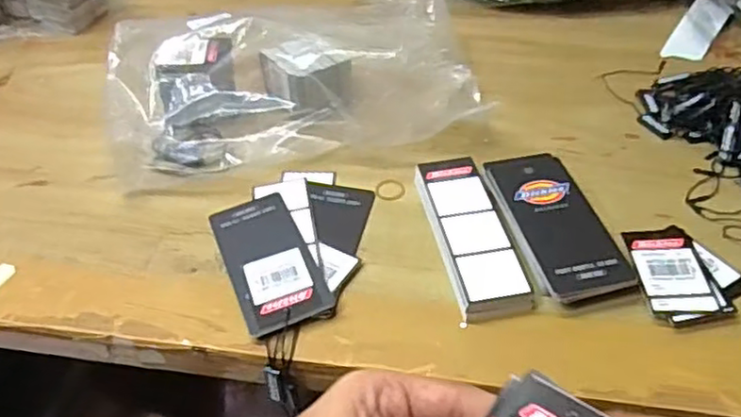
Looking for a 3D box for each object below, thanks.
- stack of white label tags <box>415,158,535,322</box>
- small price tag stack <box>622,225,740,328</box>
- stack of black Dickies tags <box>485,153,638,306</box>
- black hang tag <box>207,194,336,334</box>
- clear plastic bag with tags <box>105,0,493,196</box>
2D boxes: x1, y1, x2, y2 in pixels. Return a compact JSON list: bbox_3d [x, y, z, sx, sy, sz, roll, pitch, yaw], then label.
[{"bbox_3d":[0.058,0.013,0.398,0.042,0.014,0.122,-10,46,-6],"label":"stack of white label tags"},{"bbox_3d":[0.179,0.035,0.374,0.061,0.009,0.066,-9,46,-6],"label":"small price tag stack"},{"bbox_3d":[0.110,0.006,0.398,0.053,0.010,0.115,-10,47,-7],"label":"stack of black Dickies tags"},{"bbox_3d":[-0.062,0.029,0.394,0.048,0.004,0.109,-20,43,-14],"label":"black hang tag"},{"bbox_3d":[-0.049,-0.104,0.477,0.273,0.064,0.145,-10,47,-7],"label":"clear plastic bag with tags"}]

